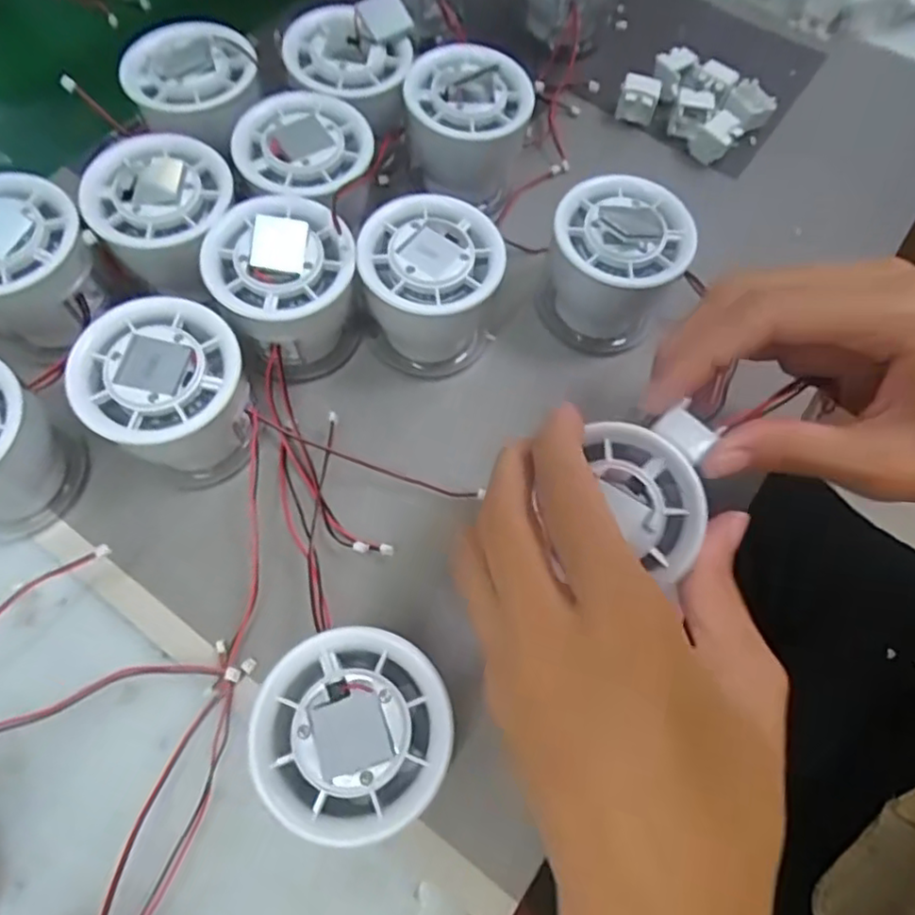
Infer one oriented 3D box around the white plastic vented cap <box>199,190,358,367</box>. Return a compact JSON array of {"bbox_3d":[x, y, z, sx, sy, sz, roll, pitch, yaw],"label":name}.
[{"bbox_3d":[-0.070,-0.069,0.275,0.056,0.055,0.056,-28,70,-14],"label":"white plastic vented cap"}]

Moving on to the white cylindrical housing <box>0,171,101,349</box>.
[{"bbox_3d":[-0.175,-0.077,0.265,0.054,0.057,0.055,1,66,-2],"label":"white cylindrical housing"}]

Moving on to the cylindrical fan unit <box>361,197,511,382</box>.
[{"bbox_3d":[-0.012,-0.070,0.279,0.054,0.056,0.056,1,66,-2],"label":"cylindrical fan unit"}]

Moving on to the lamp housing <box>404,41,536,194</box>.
[{"bbox_3d":[0.005,-0.150,0.315,0.058,0.059,0.063,0,66,-2],"label":"lamp housing"}]

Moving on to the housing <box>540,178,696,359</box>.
[{"bbox_3d":[0.066,-0.081,0.288,0.056,0.058,0.057,1,66,-2],"label":"housing"}]

